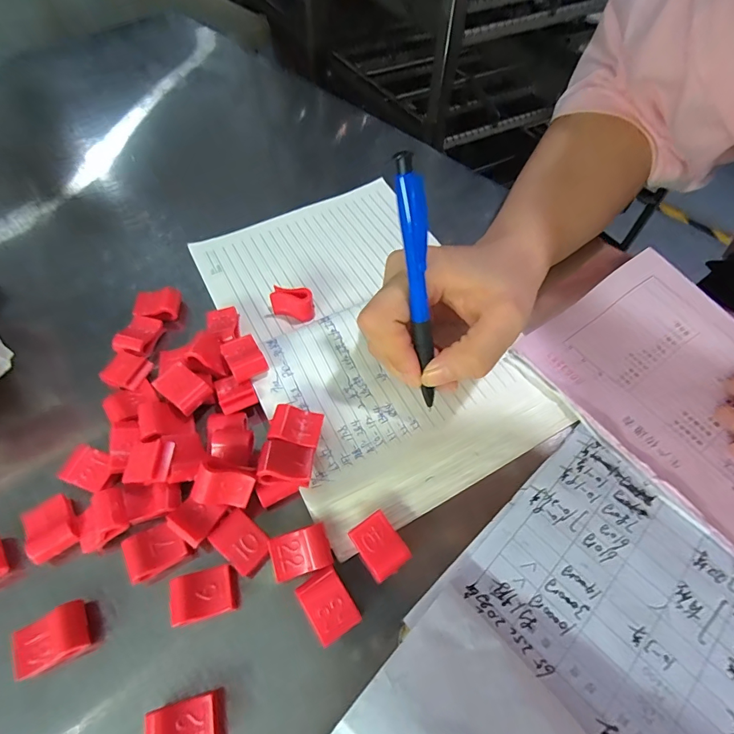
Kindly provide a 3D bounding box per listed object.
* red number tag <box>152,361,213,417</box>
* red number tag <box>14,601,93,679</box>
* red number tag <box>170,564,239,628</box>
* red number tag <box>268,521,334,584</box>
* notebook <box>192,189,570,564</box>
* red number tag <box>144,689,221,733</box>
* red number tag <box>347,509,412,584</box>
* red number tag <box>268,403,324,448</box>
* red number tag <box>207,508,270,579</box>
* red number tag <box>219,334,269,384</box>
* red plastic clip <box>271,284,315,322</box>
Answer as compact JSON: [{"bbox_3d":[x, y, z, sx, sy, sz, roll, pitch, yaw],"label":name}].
[{"bbox_3d":[-0.103,0.012,0.233,0.025,0.013,0.020,32,61,17],"label":"red number tag"},{"bbox_3d":[-0.139,0.121,0.185,0.030,0.015,0.021,-23,61,-16],"label":"red number tag"},{"bbox_3d":[-0.075,0.106,0.195,0.028,0.013,0.020,-14,59,-11],"label":"red number tag"},{"bbox_3d":[-0.032,0.088,0.200,0.028,0.007,0.019,-14,59,-11],"label":"red number tag"},{"bbox_3d":[-0.002,-0.032,0.281,0.165,0.013,0.247,-24,61,-17],"label":"notebook"},{"bbox_3d":[-0.074,0.148,0.169,0.027,0.014,0.020,-12,58,-10],"label":"red number tag"},{"bbox_3d":[0.006,0.087,0.204,0.020,0.008,0.027,-29,63,-19],"label":"red number tag"},{"bbox_3d":[-0.039,0.034,0.229,0.026,0.012,0.020,12,57,5],"label":"red number tag"},{"bbox_3d":[-0.061,0.085,0.204,0.030,0.005,0.020,35,62,19],"label":"red number tag"},{"bbox_3d":[-0.072,-0.004,0.246,0.019,0.016,0.026,-27,62,-18],"label":"red number tag"},{"bbox_3d":[-0.049,-0.043,0.276,0.027,0.022,0.011,16,58,8],"label":"red plastic clip"}]

